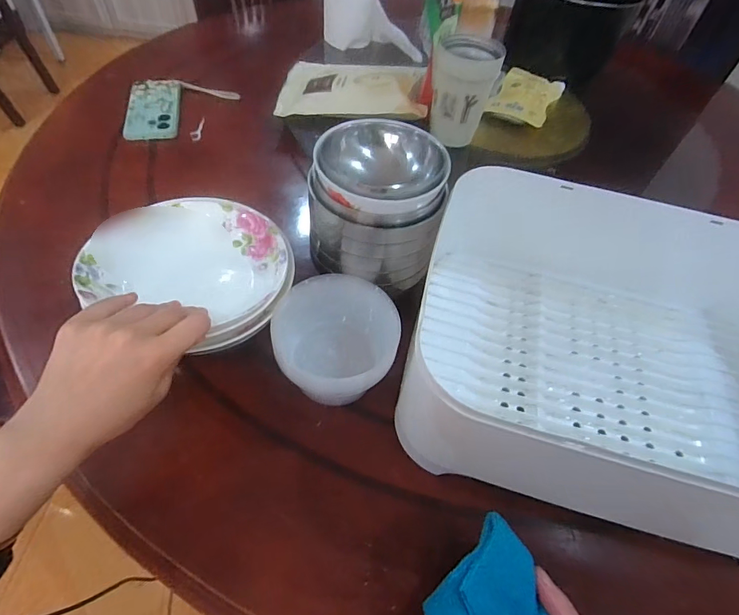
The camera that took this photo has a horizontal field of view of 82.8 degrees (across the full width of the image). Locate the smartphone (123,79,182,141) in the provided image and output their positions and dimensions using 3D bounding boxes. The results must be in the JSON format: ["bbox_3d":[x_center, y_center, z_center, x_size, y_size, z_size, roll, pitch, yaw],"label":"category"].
[{"bbox_3d":[-0.365,-0.341,0.710,0.080,0.013,0.172,-6,54,-10],"label":"smartphone"}]

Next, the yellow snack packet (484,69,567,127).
[{"bbox_3d":[0.293,-0.396,0.780,0.109,0.015,0.198,24,55,12],"label":"yellow snack packet"}]

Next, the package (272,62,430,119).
[{"bbox_3d":[-0.029,-0.379,0.715,0.240,0.040,0.170,5,53,-2],"label":"package"}]

